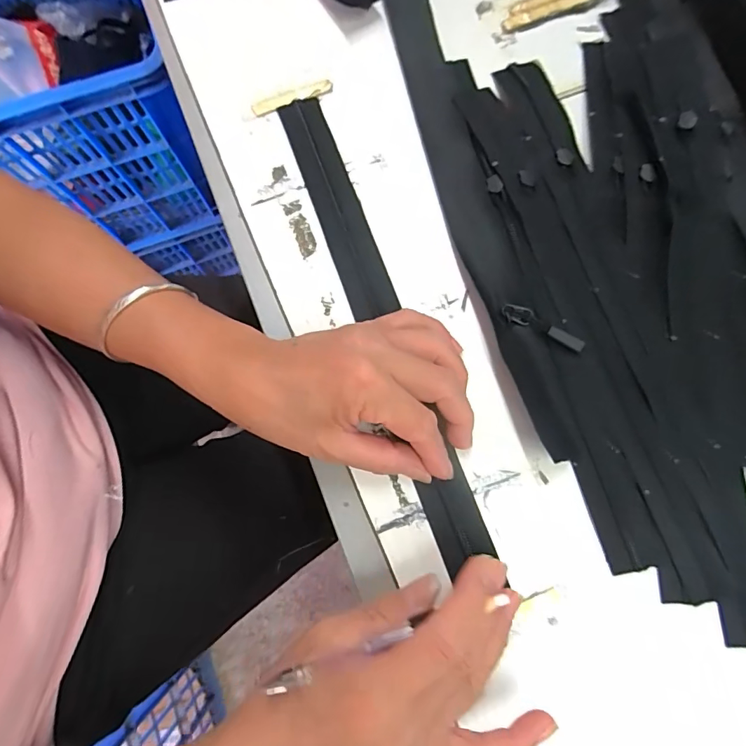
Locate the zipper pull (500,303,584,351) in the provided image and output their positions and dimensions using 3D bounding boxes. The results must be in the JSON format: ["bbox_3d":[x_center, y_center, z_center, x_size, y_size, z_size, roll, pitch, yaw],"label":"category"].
[{"bbox_3d":[0.106,-0.029,0.286,0.054,0.007,0.011,24,81,5],"label":"zipper pull"}]

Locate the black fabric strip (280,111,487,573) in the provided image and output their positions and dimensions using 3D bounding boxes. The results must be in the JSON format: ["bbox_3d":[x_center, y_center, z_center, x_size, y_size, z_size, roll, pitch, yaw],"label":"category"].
[{"bbox_3d":[0.002,-0.038,0.296,0.029,0.004,0.320,-20,81,-2],"label":"black fabric strip"}]

